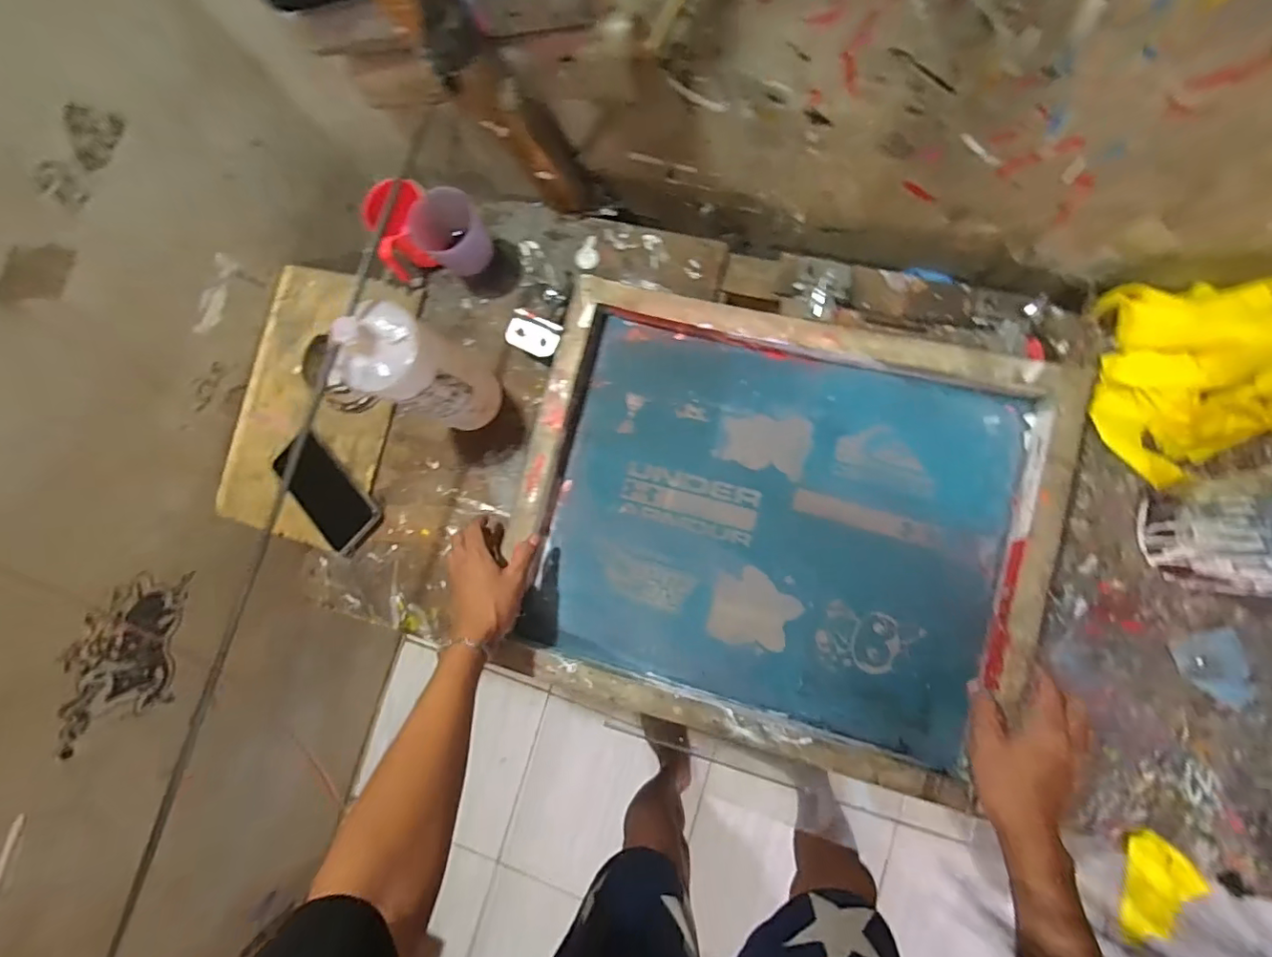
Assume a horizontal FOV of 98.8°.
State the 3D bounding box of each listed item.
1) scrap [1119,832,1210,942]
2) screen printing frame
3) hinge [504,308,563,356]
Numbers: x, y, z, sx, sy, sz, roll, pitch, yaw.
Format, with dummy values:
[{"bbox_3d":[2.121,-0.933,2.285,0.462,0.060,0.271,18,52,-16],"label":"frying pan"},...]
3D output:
[{"bbox_3d":[0.496,0.398,0.529,0.092,0.005,0.065,-41,69,-3],"label":"scrap"},{"bbox_3d":[0.149,0.043,0.594,0.534,0.049,0.458,14,87,9],"label":"screen printing frame"},{"bbox_3d":[-0.122,-0.173,0.648,0.065,0.015,0.042,22,88,10],"label":"hinge"}]

